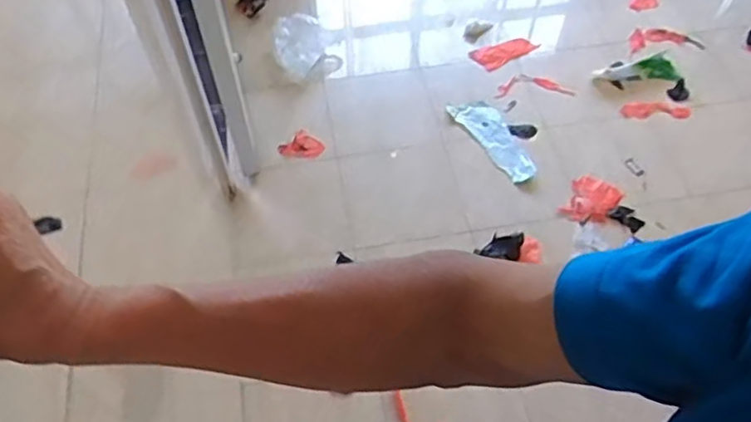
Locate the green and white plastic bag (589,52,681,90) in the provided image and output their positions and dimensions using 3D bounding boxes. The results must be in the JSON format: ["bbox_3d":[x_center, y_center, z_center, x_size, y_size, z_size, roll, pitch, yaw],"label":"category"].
[{"bbox_3d":[0.669,-0.356,1.683,0.192,0.040,0.100,-5,56,-2],"label":"green and white plastic bag"}]

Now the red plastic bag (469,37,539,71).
[{"bbox_3d":[0.356,-0.443,1.802,0.166,0.036,0.102,-20,58,-12],"label":"red plastic bag"}]

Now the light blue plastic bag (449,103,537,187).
[{"bbox_3d":[0.326,-0.194,1.732,0.112,0.026,0.303,-29,60,-17],"label":"light blue plastic bag"}]

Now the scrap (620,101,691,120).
[{"bbox_3d":[0.693,-0.249,1.612,0.154,0.008,0.048,4,75,15],"label":"scrap"}]

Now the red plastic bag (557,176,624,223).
[{"bbox_3d":[0.521,-0.026,1.580,0.118,0.033,0.139,31,62,20],"label":"red plastic bag"}]

